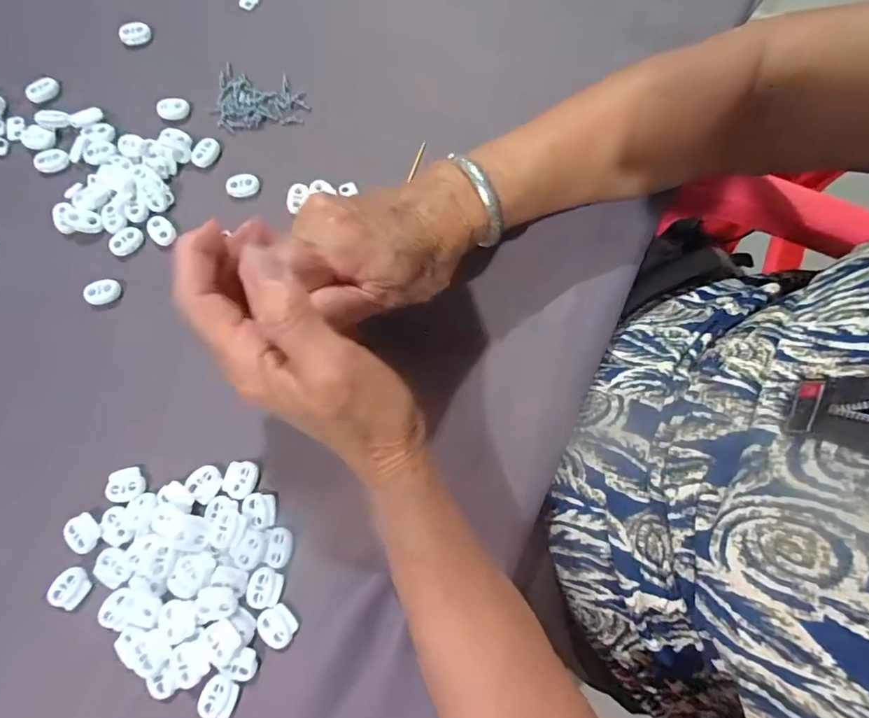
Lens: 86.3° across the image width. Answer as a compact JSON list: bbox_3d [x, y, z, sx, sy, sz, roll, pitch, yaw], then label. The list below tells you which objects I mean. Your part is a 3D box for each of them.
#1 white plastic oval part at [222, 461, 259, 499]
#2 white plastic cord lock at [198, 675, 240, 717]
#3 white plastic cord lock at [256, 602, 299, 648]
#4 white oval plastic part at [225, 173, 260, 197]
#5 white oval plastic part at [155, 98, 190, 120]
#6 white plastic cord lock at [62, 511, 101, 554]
[{"bbox_3d":[-0.118,0.073,0.280,0.020,0.004,0.022,16,77,4],"label":"white plastic oval part"},{"bbox_3d":[-0.120,0.188,0.258,0.020,0.004,0.021,16,77,4],"label":"white plastic cord lock"},{"bbox_3d":[-0.090,0.153,0.266,0.018,0.006,0.022,-40,80,-8],"label":"white plastic cord lock"},{"bbox_3d":[-0.135,-0.121,0.325,0.022,0.007,0.014,-4,77,-1],"label":"white oval plastic part"},{"bbox_3d":[-0.189,-0.181,0.335,0.022,0.008,0.011,-13,77,-3],"label":"white oval plastic part"},{"bbox_3d":[-0.208,0.103,0.274,0.018,0.004,0.022,-44,80,-9],"label":"white plastic cord lock"}]

